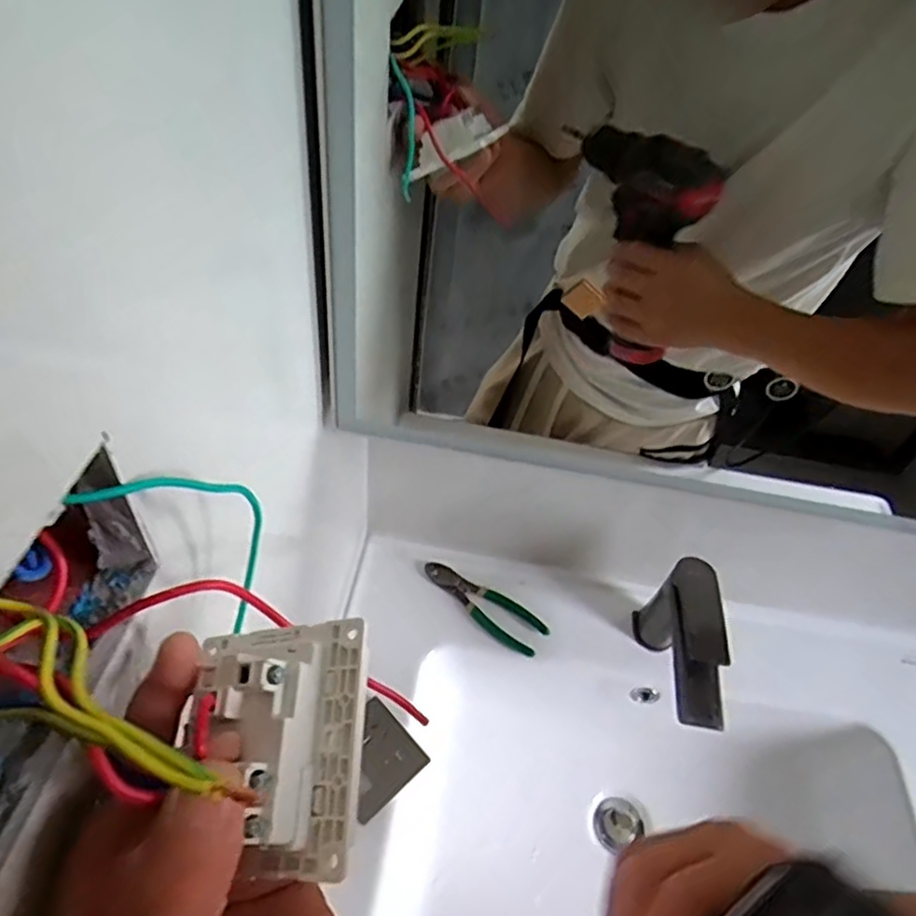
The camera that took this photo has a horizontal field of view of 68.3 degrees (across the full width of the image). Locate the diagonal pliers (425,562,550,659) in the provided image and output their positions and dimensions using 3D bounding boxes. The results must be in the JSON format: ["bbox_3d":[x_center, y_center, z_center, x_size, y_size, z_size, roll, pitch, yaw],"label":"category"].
[{"bbox_3d":[0.027,0.168,0.774,0.155,0.010,0.044,27,51,17],"label":"diagonal pliers"}]

